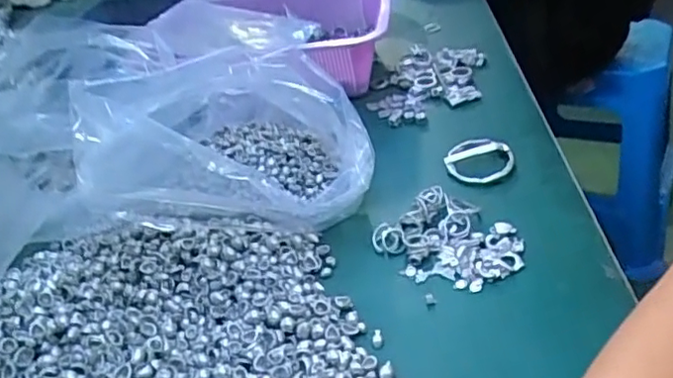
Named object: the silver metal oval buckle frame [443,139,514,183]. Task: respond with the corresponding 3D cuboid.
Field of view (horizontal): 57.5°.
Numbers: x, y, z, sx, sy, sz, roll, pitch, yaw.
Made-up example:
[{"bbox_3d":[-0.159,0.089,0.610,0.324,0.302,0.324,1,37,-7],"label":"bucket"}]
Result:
[{"bbox_3d":[0.124,-0.026,0.539,0.056,0.016,0.061,-15,35,-7],"label":"silver metal oval buckle frame"}]

